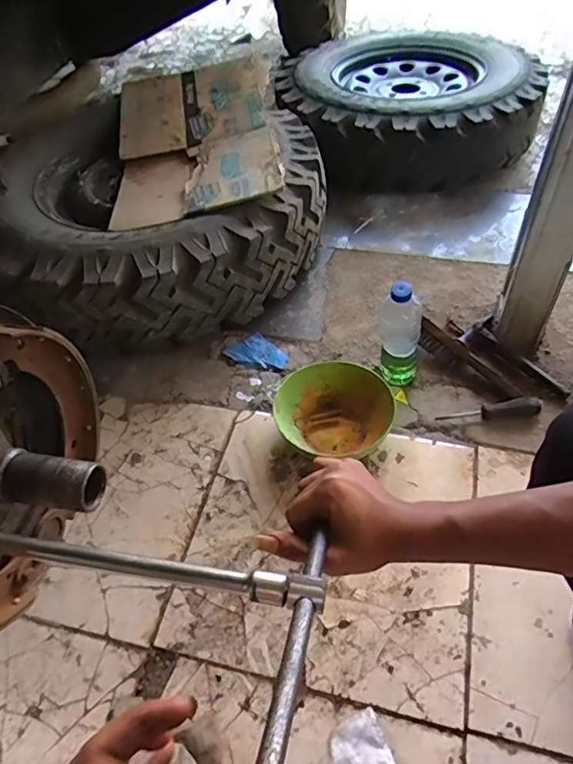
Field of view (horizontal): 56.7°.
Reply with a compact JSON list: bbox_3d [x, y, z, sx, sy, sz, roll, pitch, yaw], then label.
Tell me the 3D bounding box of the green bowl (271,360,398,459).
[{"bbox_3d":[0.083,0.046,0.917,0.202,0.071,0.165,-3,50,1],"label":"green bowl"}]

